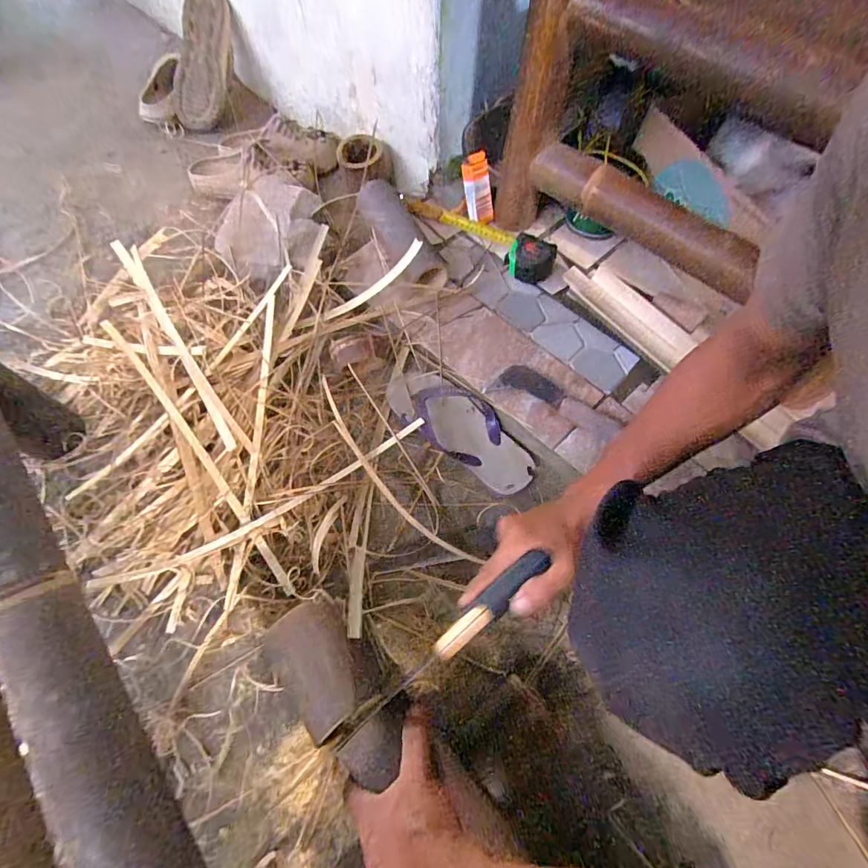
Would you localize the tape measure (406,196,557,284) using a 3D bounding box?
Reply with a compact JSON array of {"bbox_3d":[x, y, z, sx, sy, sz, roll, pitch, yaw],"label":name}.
[{"bbox_3d":[0.072,-0.365,0.787,0.311,0.039,0.085,31,67,13],"label":"tape measure"}]

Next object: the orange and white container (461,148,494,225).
[{"bbox_3d":[0.079,-0.435,0.777,0.047,0.110,0.029,-33,44,-17],"label":"orange and white container"}]

